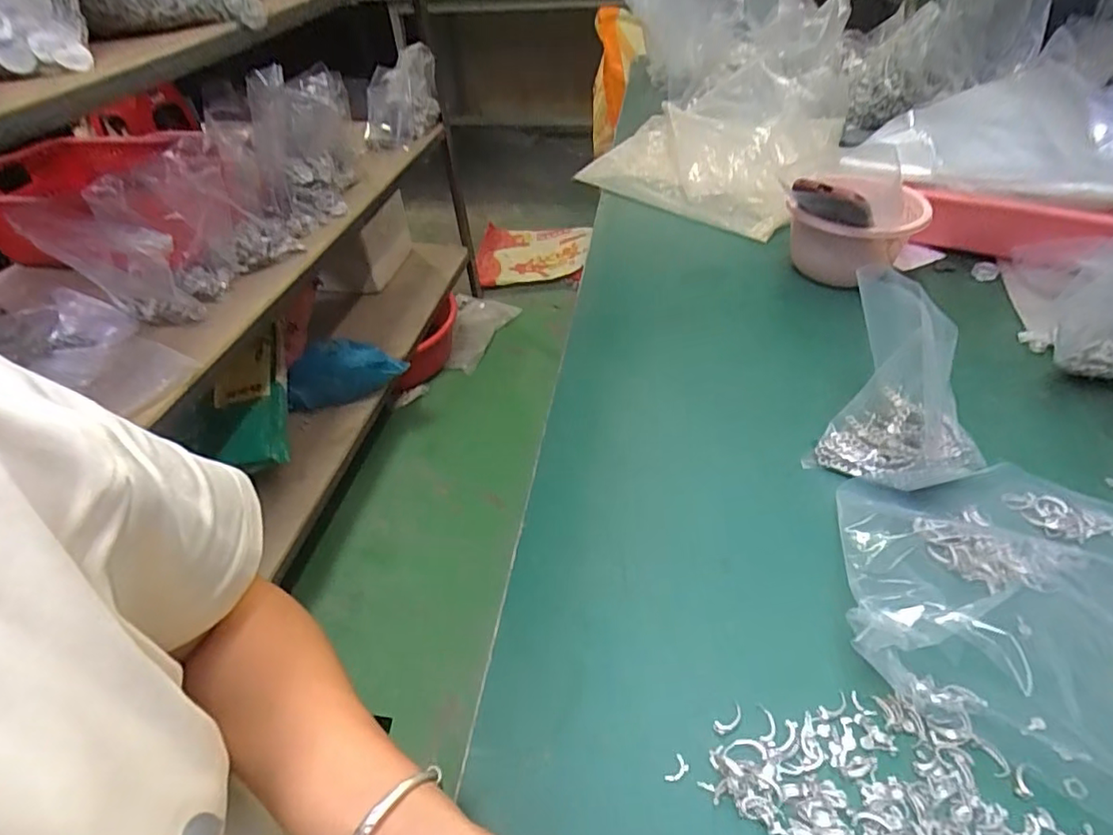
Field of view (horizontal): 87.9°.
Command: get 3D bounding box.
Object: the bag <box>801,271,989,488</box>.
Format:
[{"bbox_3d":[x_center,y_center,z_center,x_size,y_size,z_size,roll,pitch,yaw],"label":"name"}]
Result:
[{"bbox_3d":[0.278,-0.022,0.445,0.128,0.147,0.088,20,48,23],"label":"bag"}]

